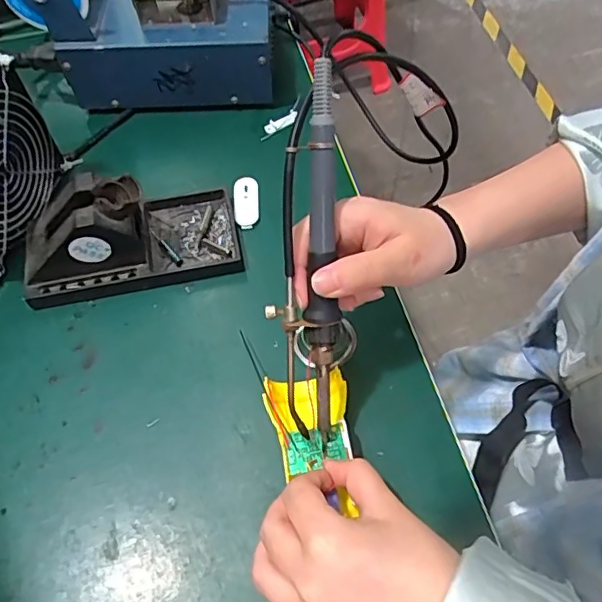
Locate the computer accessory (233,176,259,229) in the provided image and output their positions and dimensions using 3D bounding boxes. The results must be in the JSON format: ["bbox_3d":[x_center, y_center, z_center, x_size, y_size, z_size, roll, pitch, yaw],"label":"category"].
[{"bbox_3d":[-0.045,-0.082,0.464,0.021,0.005,0.052,-6,60,-2],"label":"computer accessory"}]

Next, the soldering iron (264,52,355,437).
[{"bbox_3d":[0.006,-0.020,0.306,0.042,0.018,0.200,-1,105,0],"label":"soldering iron"}]

